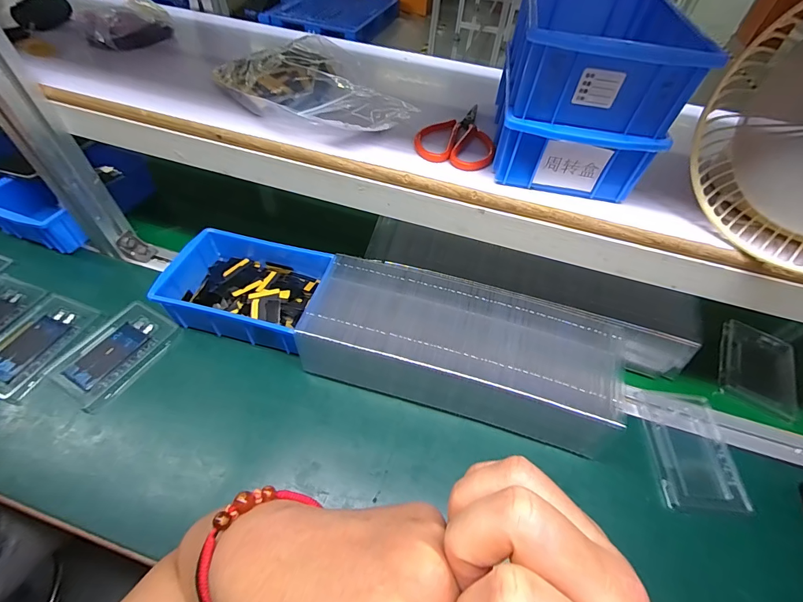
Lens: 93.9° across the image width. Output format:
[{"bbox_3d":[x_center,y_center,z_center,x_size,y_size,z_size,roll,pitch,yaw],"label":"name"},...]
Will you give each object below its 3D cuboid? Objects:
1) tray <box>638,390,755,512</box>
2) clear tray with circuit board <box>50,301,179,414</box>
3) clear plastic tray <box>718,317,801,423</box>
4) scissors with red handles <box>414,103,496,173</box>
[{"bbox_3d":[0.338,0.172,0.443,0.088,0.014,0.134,7,51,1],"label":"tray"},{"bbox_3d":[-0.349,0.060,0.462,0.088,0.010,0.134,23,53,13],"label":"clear tray with circuit board"},{"bbox_3d":[0.489,0.090,0.515,0.088,0.021,0.132,26,53,15],"label":"clear plastic tray"},{"bbox_3d":[0.063,-0.181,0.405,0.080,0.012,0.121,14,51,6],"label":"scissors with red handles"}]

